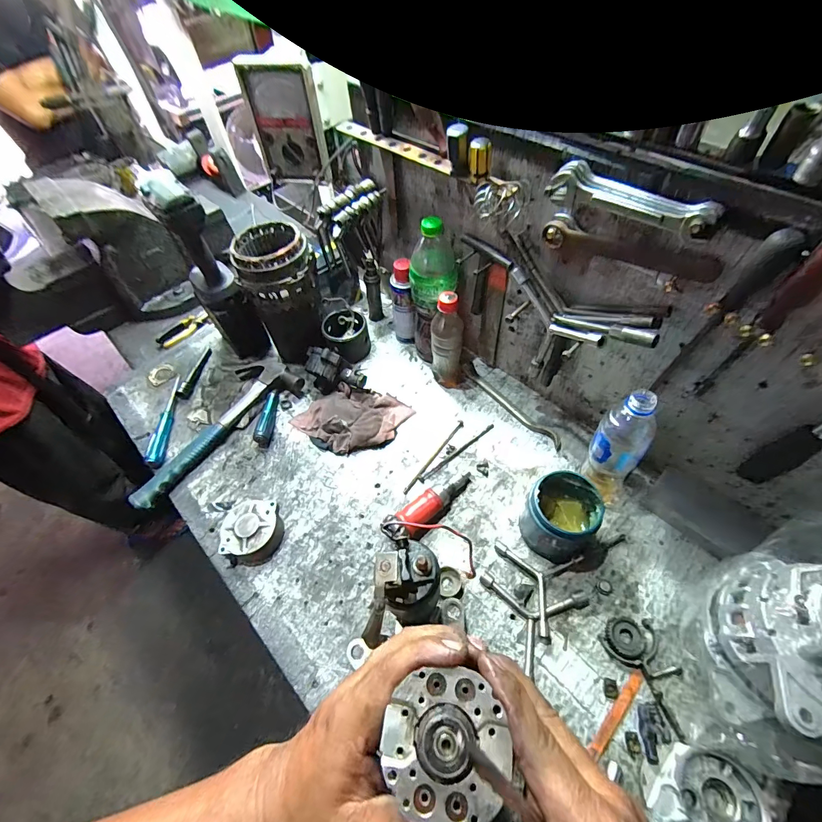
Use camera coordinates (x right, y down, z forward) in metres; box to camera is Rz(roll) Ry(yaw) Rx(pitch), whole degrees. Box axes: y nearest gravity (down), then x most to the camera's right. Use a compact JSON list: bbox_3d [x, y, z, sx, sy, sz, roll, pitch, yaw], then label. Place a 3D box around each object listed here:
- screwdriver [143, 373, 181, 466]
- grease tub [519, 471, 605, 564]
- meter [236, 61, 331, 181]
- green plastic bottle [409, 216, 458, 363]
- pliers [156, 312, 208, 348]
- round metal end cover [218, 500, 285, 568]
[{"bbox_3d":[-0.445,0.014,0.713,0.028,0.022,0.187,-5,56,-1],"label":"screwdriver"},{"bbox_3d":[0.203,0.147,0.528,0.087,0.096,0.089,-1,56,2],"label":"grease tub"},{"bbox_3d":[-0.210,-0.483,0.665,0.127,0.157,0.039,18,59,14],"label":"meter"},{"bbox_3d":[0.041,-0.194,0.682,0.078,0.270,0.074,-1,56,2],"label":"green plastic bottle"},{"bbox_3d":[-0.515,-0.186,0.882,0.048,0.010,0.120,37,65,24],"label":"pliers"},{"bbox_3d":[-0.235,0.179,0.578,0.081,0.044,0.090,0,56,3],"label":"round metal end cover"}]

